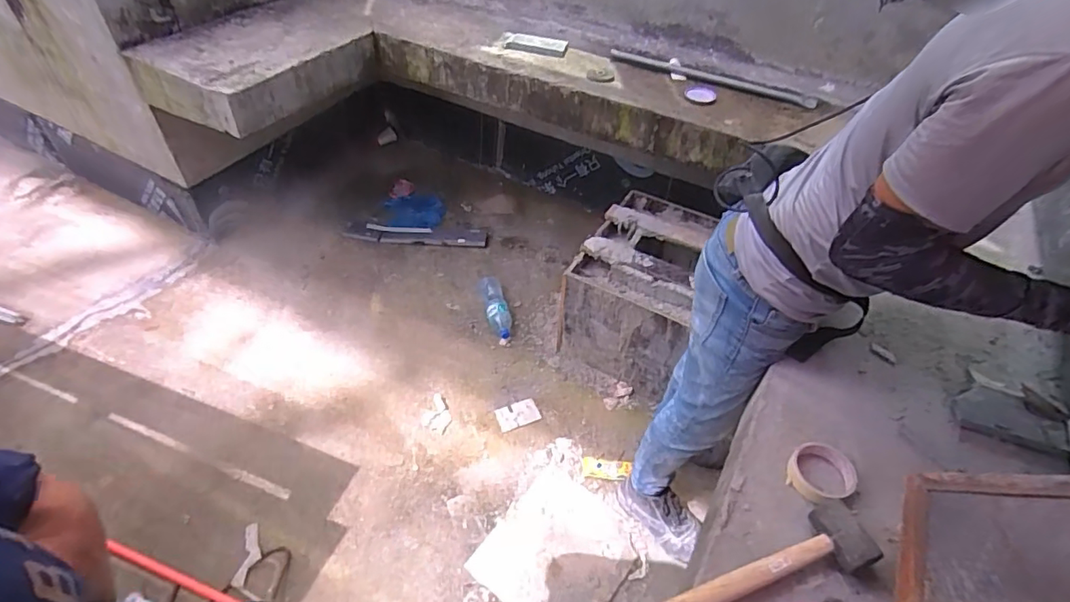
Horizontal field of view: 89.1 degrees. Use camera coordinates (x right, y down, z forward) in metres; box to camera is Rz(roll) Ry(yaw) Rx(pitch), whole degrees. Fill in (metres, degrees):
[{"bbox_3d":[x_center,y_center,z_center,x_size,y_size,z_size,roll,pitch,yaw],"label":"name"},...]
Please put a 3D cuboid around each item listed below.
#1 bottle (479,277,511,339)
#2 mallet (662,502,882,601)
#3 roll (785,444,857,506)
[{"bbox_3d":[-0.137,0.020,1.927,0.080,0.077,0.268,-8,47,-11],"label":"bottle"},{"bbox_3d":[0.282,0.331,0.662,0.296,0.049,0.078,-15,49,-17],"label":"mallet"},{"bbox_3d":[0.406,0.243,0.771,0.095,0.027,0.082,-23,52,-23],"label":"roll"}]

